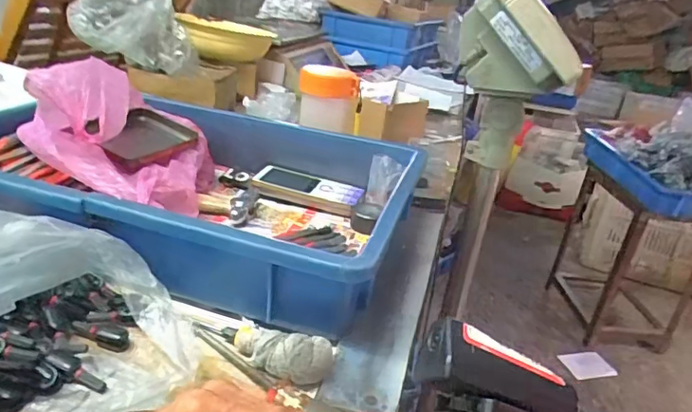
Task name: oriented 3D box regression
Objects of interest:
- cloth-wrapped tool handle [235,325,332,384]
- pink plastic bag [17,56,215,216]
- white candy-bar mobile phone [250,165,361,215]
[{"bbox_3d":[-0.044,0.095,0.356,0.069,0.026,0.023,14,24,14],"label":"cloth-wrapped tool handle"},{"bbox_3d":[-0.210,-0.076,0.537,0.141,0.121,0.194,5,24,-8],"label":"pink plastic bag"},{"bbox_3d":[-0.046,-0.019,0.607,0.127,0.017,0.059,14,24,13],"label":"white candy-bar mobile phone"}]

